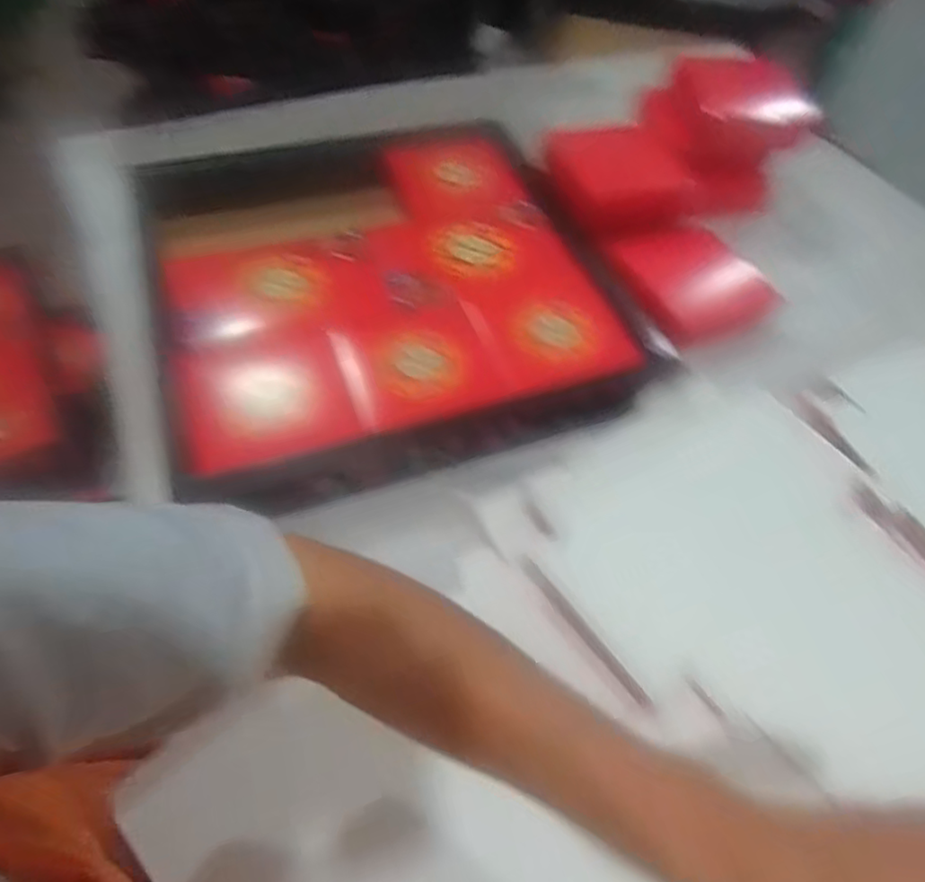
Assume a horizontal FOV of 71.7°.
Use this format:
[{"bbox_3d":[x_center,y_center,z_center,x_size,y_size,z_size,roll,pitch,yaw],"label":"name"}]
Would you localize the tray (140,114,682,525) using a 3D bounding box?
[{"bbox_3d":[-0.081,-0.160,0.652,0.456,0.080,0.479,-15,56,-13],"label":"tray"}]

